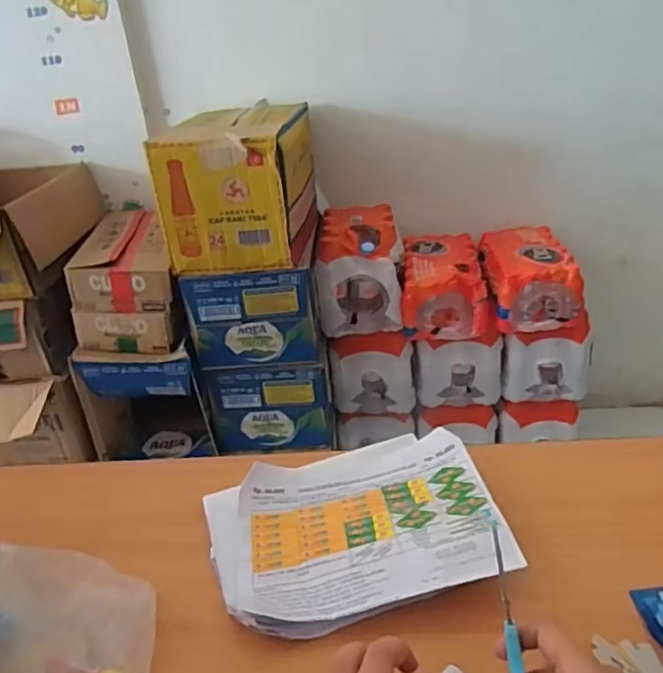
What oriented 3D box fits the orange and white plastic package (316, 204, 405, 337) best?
[{"bbox_3d":[0.071,-0.168,1.405,0.187,0.225,0.275,-3,29,5],"label":"orange and white plastic package"}]

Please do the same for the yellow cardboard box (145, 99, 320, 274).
[{"bbox_3d":[-0.191,-0.329,1.287,0.272,0.263,0.355,-2,29,6],"label":"yellow cardboard box"}]

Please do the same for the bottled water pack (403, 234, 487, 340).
[{"bbox_3d":[0.263,-0.132,1.434,0.184,0.156,0.291,-2,29,5],"label":"bottled water pack"}]

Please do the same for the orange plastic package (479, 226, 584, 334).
[{"bbox_3d":[0.464,-0.145,1.413,0.187,0.150,0.285,-3,29,4],"label":"orange plastic package"}]

